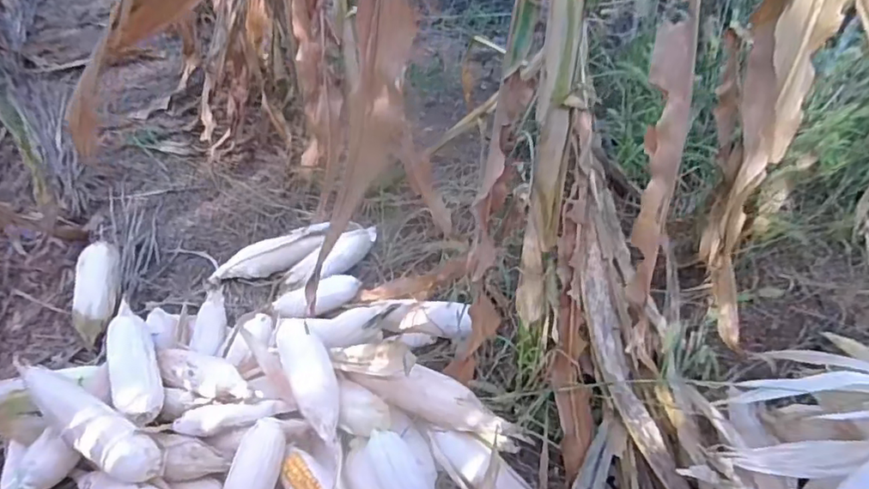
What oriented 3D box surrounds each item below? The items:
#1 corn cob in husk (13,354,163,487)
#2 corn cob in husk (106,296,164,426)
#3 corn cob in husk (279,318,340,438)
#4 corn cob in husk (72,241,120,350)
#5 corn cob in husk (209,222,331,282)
[{"bbox_3d":[-0.487,0.241,0.786,0.254,0.074,0.062,18,44,24],"label":"corn cob in husk"},{"bbox_3d":[-0.466,0.181,0.885,0.066,0.061,0.236,-20,42,-19],"label":"corn cob in husk"},{"bbox_3d":[-0.182,0.187,0.836,0.066,0.057,0.220,-18,42,-17],"label":"corn cob in husk"},{"bbox_3d":[-0.634,0.088,1.078,0.079,0.062,0.243,-18,41,-16],"label":"corn cob in husk"},{"bbox_3d":[-0.336,0.025,1.157,0.227,0.046,0.064,-19,42,-18],"label":"corn cob in husk"}]

